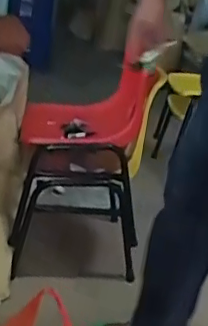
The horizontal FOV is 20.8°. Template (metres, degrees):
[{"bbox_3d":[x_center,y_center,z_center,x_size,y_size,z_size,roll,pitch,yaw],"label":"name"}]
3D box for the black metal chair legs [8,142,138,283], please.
[{"bbox_3d":[-0.084,0.136,1.641,0.355,0.390,0.201,4,22,-8],"label":"black metal chair legs"}]

